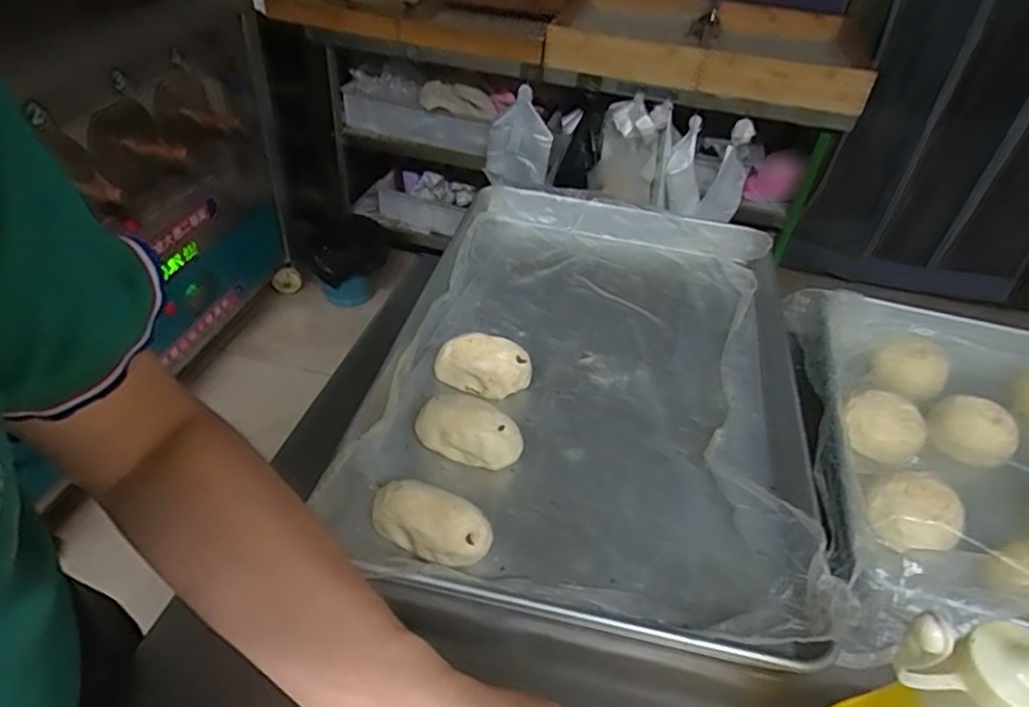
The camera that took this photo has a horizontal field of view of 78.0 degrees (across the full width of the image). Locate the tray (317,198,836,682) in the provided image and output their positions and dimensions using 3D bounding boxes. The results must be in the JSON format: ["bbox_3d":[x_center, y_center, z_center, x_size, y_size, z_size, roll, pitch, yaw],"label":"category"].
[{"bbox_3d":[0.092,-0.001,0.675,0.405,0.071,0.619,11,41,6],"label":"tray"}]

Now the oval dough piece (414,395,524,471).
[{"bbox_3d":[-0.043,0.073,0.596,0.103,0.048,0.051,16,42,11],"label":"oval dough piece"}]

